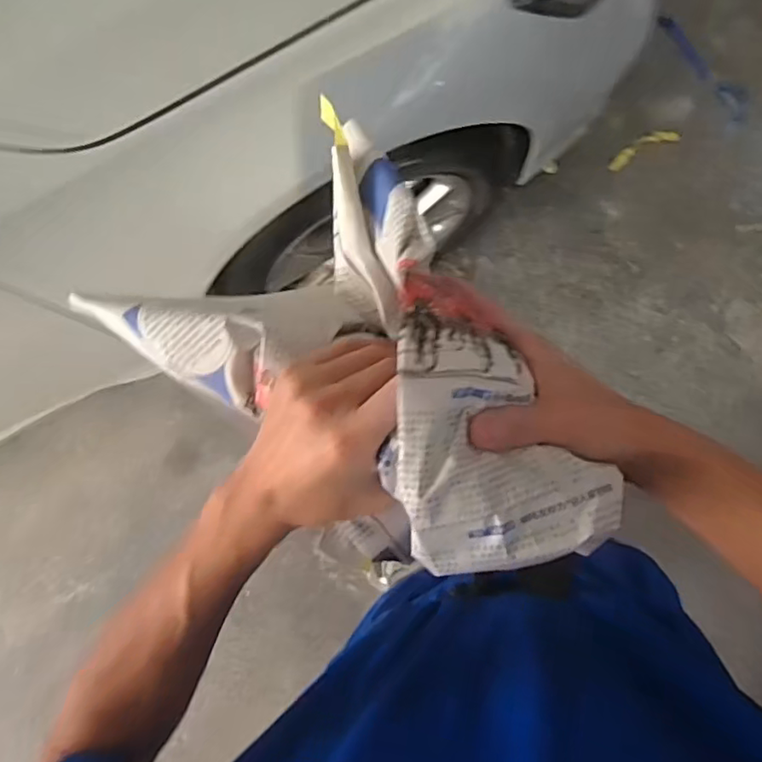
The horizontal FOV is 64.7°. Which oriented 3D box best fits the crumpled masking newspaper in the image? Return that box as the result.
[{"bbox_3d":[-0.027,-0.001,0.334,0.198,0.079,0.287,-41,81,4],"label":"crumpled masking newspaper"}]

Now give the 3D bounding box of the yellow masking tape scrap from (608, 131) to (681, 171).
[{"bbox_3d":[0.654,-0.585,1.510,0.177,0.013,0.052,-24,82,6],"label":"yellow masking tape scrap"}]

